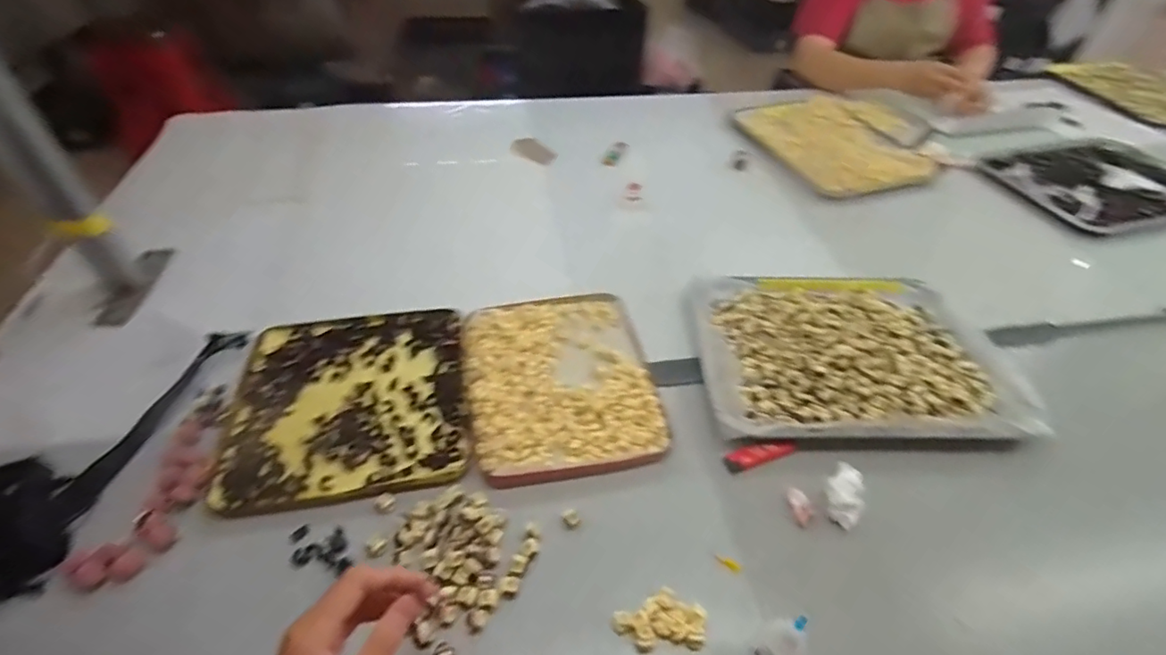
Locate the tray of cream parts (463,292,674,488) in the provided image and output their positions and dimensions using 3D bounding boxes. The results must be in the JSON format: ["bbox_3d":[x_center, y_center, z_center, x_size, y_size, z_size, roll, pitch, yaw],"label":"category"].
[{"bbox_3d":[-0.024,0.051,0.610,0.200,0.018,0.247,-7,45,-10],"label":"tray of cream parts"}]

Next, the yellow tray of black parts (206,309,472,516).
[{"bbox_3d":[-0.247,0.077,0.583,0.237,0.016,0.236,-6,45,-9],"label":"yellow tray of black parts"}]

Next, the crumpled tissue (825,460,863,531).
[{"bbox_3d":[0.250,0.156,0.513,0.035,0.020,0.057,27,49,23],"label":"crumpled tissue"}]

